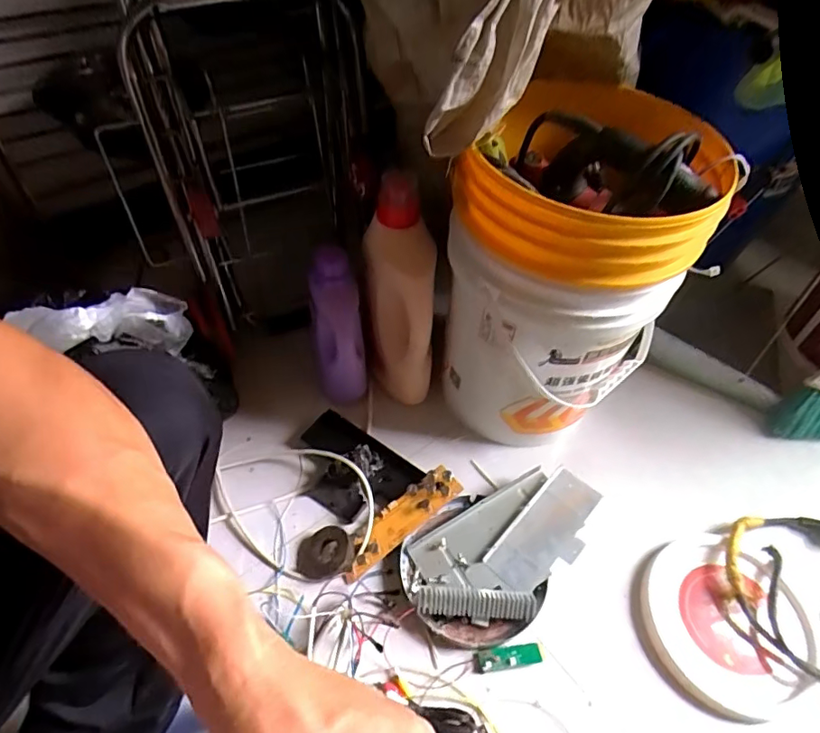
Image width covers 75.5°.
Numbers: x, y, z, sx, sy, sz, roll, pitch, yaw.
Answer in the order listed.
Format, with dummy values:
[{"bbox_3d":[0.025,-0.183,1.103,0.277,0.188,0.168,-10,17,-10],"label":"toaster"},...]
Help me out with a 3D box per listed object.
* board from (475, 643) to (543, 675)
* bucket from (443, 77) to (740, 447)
[{"bbox_3d":[0.126,0.375,0.679,0.083,0.009,0.025,-5,52,-8],"label":"board"},{"bbox_3d":[0.219,-0.120,0.761,0.268,0.453,0.291,2,52,-3],"label":"bucket"}]

